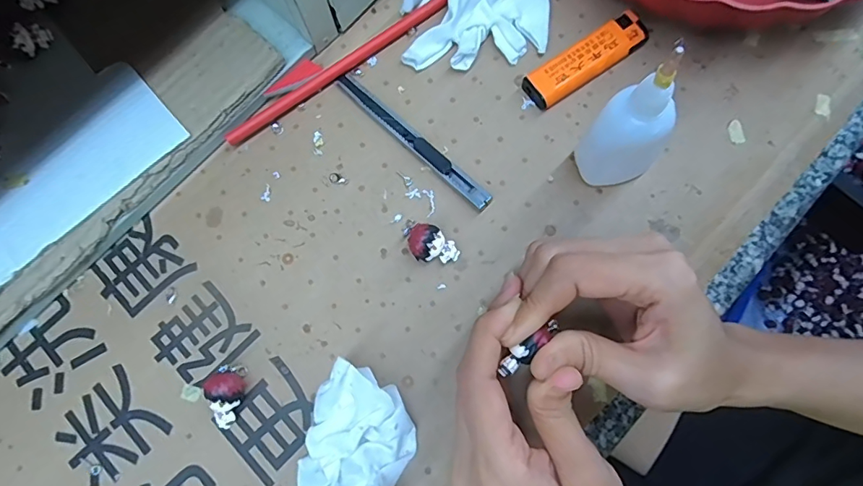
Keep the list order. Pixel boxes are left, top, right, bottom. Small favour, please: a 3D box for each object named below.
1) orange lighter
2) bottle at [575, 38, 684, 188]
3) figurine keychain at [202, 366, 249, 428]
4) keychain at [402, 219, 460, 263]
[{"bbox_3d":[0.095,-0.112,0.299,0.080,0.013,0.026,-35,77,-6],"label":"orange lighter"},{"bbox_3d":[0.101,-0.056,0.244,0.040,0.091,0.034,-40,78,-7],"label":"bottle"},{"bbox_3d":[-0.108,0.082,0.258,0.017,0.019,0.031,-11,76,0],"label":"figurine keychain"},{"bbox_3d":[-0.002,0.000,0.274,0.035,0.019,0.020,36,80,10],"label":"keychain"}]

